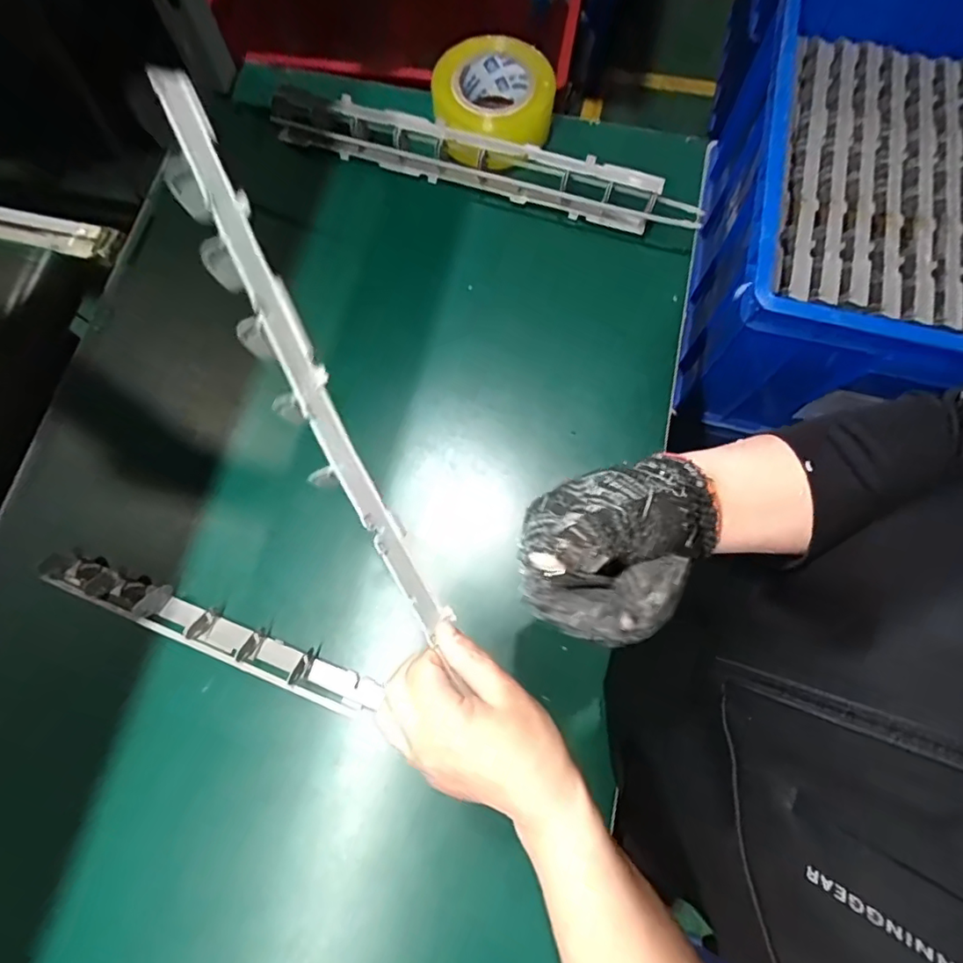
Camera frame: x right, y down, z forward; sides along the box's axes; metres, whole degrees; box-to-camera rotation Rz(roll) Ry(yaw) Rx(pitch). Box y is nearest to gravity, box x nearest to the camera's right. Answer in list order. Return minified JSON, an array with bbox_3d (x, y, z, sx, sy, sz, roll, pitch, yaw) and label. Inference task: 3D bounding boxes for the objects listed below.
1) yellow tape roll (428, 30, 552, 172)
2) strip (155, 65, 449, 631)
[{"bbox_3d":[0.011,-0.406,0.602,0.127,0.063,0.124,0,74,1],"label":"yellow tape roll"},{"bbox_3d":[-0.109,-0.065,0.325,0.037,0.035,0.335,-26,93,-6],"label":"strip"}]

